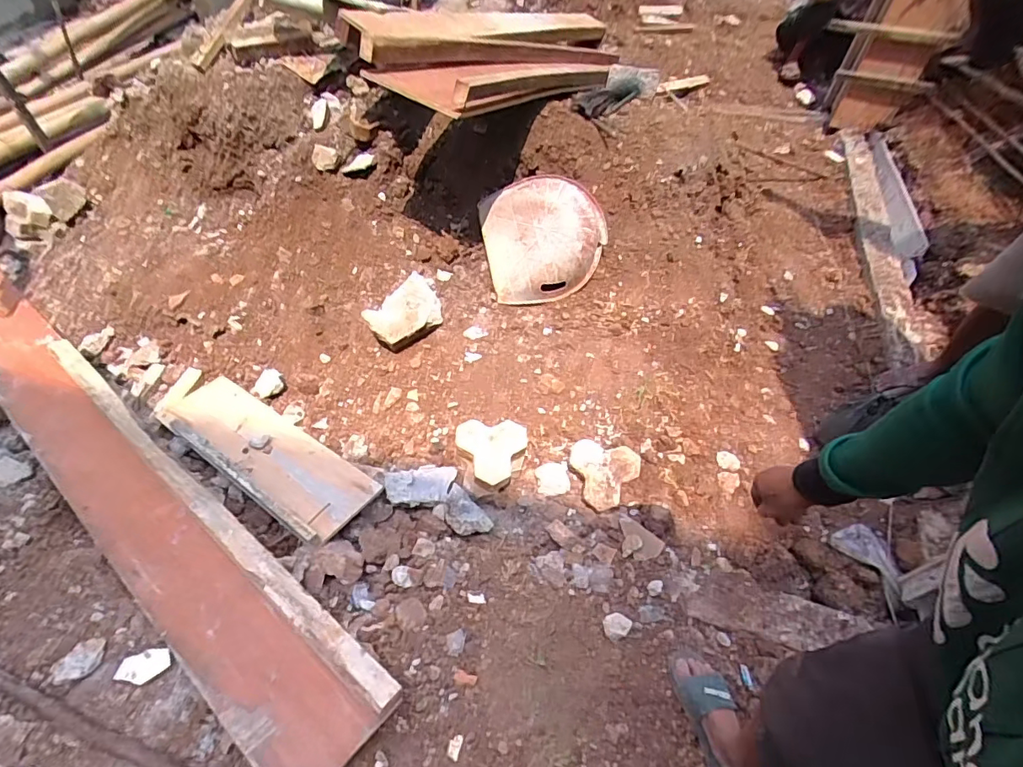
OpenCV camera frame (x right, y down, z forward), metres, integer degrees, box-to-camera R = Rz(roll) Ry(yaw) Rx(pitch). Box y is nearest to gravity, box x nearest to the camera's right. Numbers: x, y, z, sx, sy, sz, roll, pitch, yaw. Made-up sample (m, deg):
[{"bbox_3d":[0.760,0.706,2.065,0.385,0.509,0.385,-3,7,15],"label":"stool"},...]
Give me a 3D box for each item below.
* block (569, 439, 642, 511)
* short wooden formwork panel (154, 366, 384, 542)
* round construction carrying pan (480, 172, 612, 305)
[{"bbox_3d":[0.256,0.261,1.426,0.194,0.049,0.182,15,70,3],"label":"block"},{"bbox_3d":[-0.732,0.156,1.416,0.824,0.053,0.229,27,49,24],"label":"short wooden formwork panel"},{"bbox_3d":[0.105,-0.490,1.664,0.396,0.415,0.120,-15,3,14],"label":"round construction carrying pan"}]

